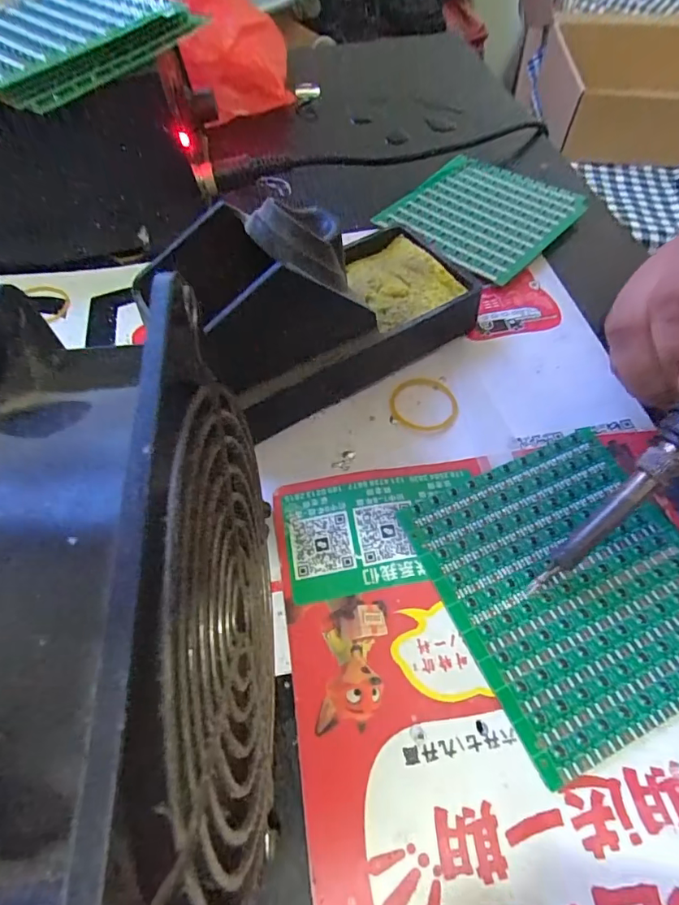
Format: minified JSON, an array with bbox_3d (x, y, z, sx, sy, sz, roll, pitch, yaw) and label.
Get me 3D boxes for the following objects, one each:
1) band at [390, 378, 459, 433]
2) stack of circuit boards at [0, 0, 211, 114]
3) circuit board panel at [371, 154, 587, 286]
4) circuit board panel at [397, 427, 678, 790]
[{"bbox_3d":[0.040,-0.024,0.227,0.032,0.004,0.032,0,58,0],"label":"band"},{"bbox_3d":[-0.137,-0.200,0.227,0.095,0.014,0.108,40,71,20],"label":"stack of circuit boards"},{"bbox_3d":[0.090,-0.151,0.300,0.096,0.004,0.106,38,65,23],"label":"circuit board panel"},{"bbox_3d":[0.085,0.046,0.176,0.093,0.006,0.098,-21,59,-12],"label":"circuit board panel"}]

